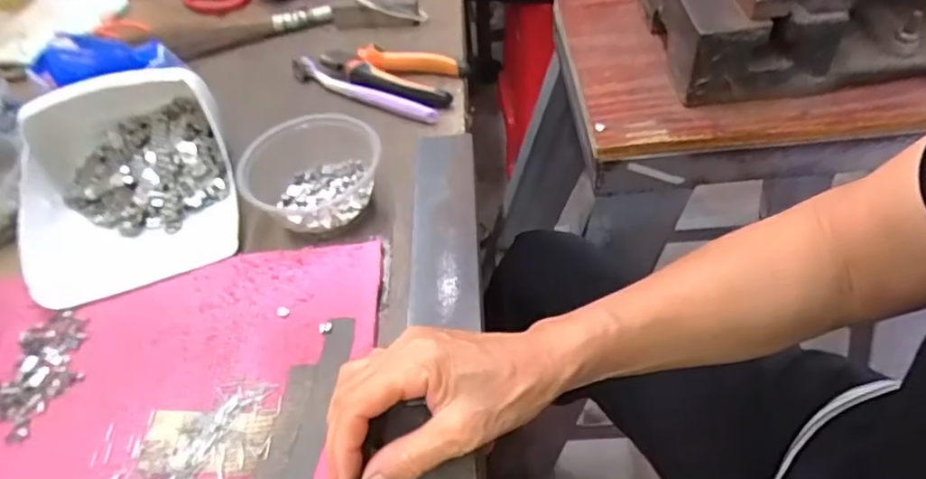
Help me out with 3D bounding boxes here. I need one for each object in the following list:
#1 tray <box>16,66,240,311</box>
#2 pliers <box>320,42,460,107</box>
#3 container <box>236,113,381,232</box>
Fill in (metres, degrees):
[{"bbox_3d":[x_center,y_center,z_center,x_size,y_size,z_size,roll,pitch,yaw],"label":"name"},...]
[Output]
[{"bbox_3d":[-0.271,-0.062,0.475,0.161,0.062,0.149,-10,78,0],"label":"tray"},{"bbox_3d":[-0.075,-0.159,0.568,0.139,0.021,0.064,9,51,13],"label":"pliers"},{"bbox_3d":[-0.117,-0.051,0.460,0.108,0.045,0.088,-16,50,-8],"label":"container"}]

